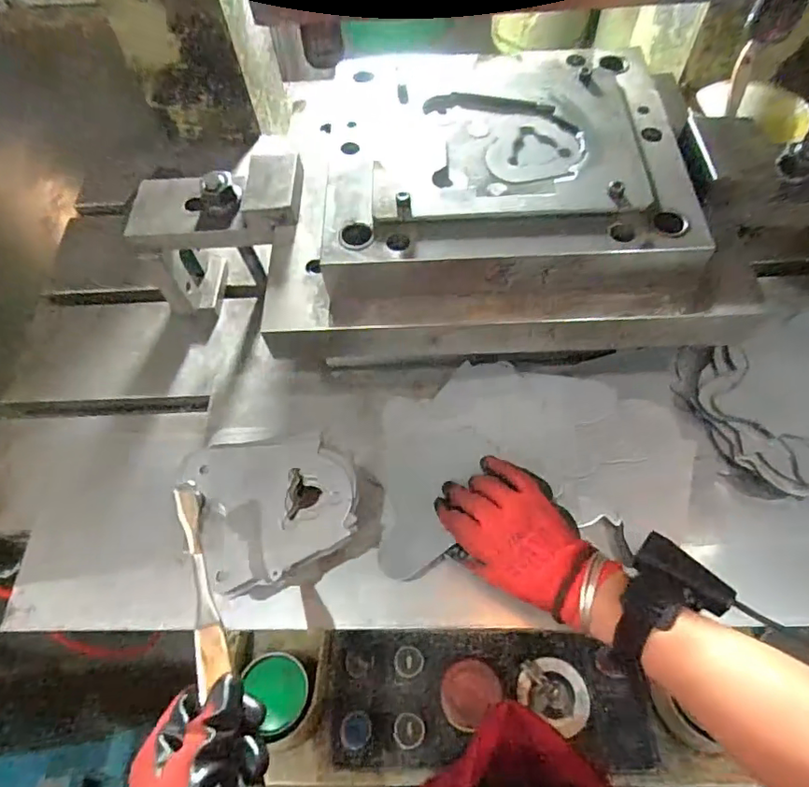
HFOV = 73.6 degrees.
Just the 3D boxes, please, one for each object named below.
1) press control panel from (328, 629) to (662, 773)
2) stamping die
[{"bbox_3d":[0.080,0.301,0.533,0.309,0.046,0.121,-2,61,3],"label":"press control panel"},{"bbox_3d":[0.090,-0.191,0.518,0.428,0.090,0.311,-2,61,3],"label":"stamping die"}]

